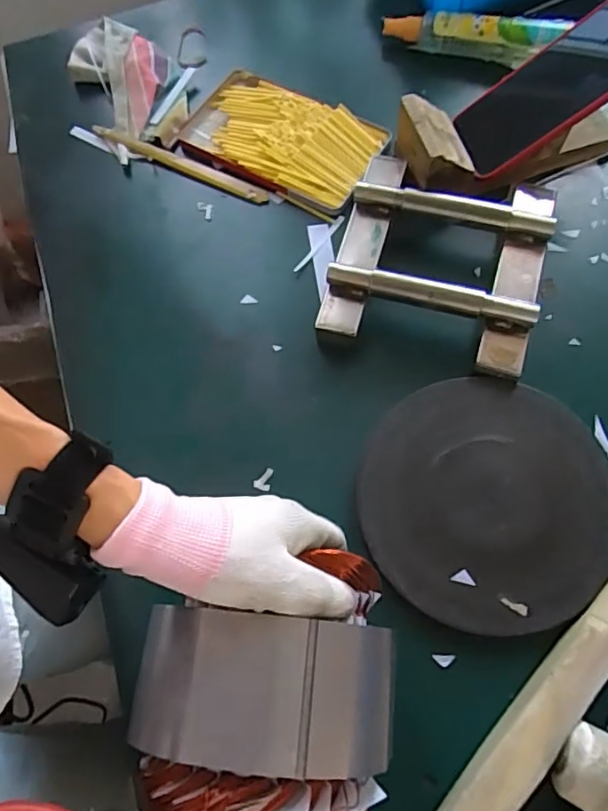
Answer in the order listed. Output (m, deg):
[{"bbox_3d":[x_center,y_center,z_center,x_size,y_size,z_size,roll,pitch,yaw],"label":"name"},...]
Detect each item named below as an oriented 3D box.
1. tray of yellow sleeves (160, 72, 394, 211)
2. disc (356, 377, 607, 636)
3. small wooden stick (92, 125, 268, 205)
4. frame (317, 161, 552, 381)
[{"bbox_3d":[-0.026,-0.277,0.601,0.204,0.020,0.117,28,71,14],"label":"tray of yellow sleeves"},{"bbox_3d":[0.142,0.070,0.444,0.193,0.011,0.184,-1,67,3],"label":"disc"},{"bbox_3d":[-0.130,-0.252,0.601,0.208,0.011,0.016,25,71,13],"label":"small wooden stick"},{"bbox_3d":[0.120,-0.134,0.514,0.179,0.040,0.195,16,69,10],"label":"frame"}]

